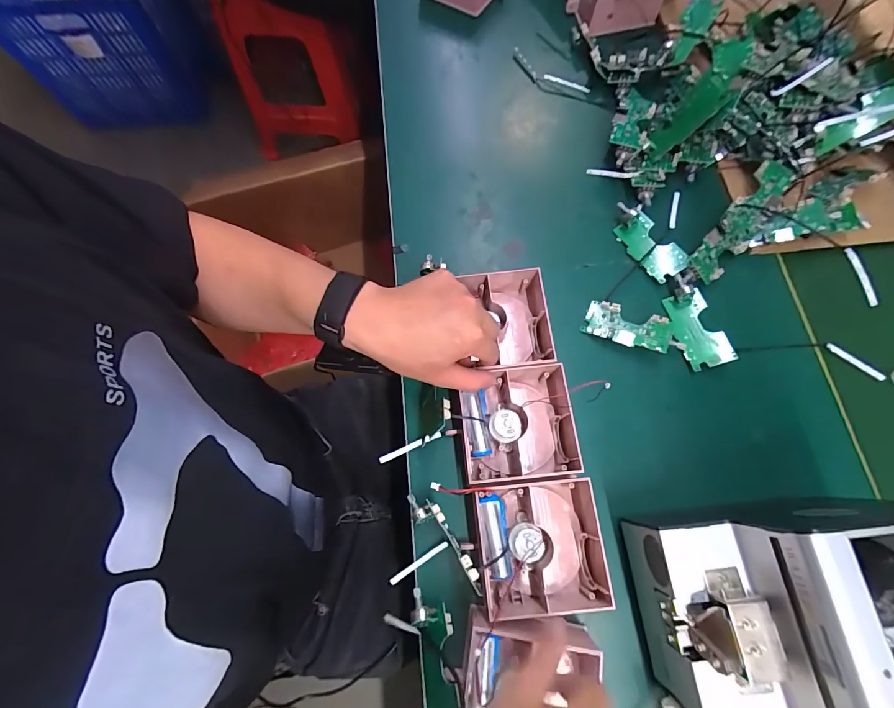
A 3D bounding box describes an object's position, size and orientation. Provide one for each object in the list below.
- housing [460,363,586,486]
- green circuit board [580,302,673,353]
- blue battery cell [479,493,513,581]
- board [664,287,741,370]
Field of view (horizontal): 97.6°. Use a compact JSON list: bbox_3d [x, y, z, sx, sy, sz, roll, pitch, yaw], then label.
[{"bbox_3d":[0.068,0.066,0.370,0.107,0.040,0.105,-6,72,-2],"label":"housing"},{"bbox_3d":[0.190,-0.028,0.412,0.084,0.010,0.040,21,74,23],"label":"green circuit board"},{"bbox_3d":[0.043,0.161,0.349,0.022,0.018,0.068,-6,72,-2],"label":"blue battery cell"},{"bbox_3d":[0.260,-0.027,0.407,0.041,0.016,0.083,-21,65,18],"label":"board"}]

